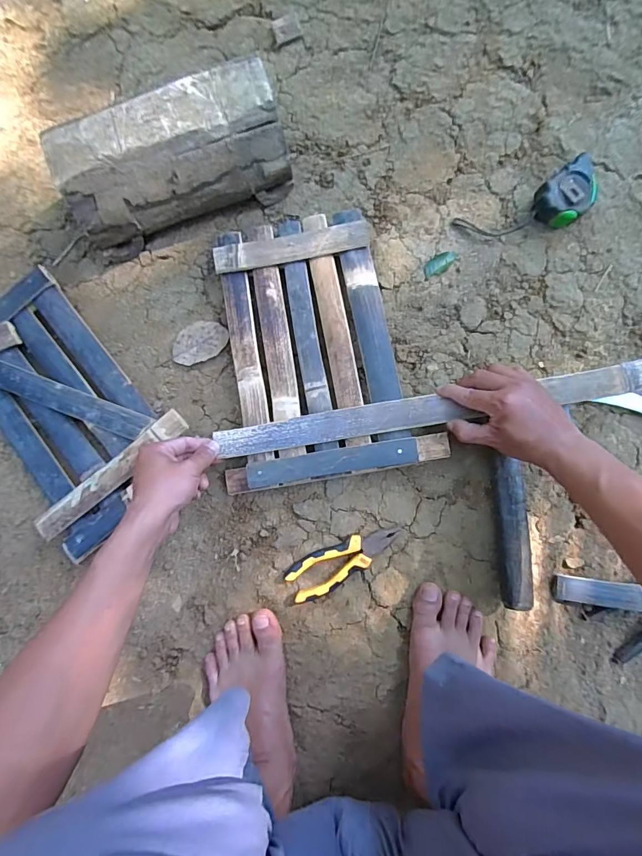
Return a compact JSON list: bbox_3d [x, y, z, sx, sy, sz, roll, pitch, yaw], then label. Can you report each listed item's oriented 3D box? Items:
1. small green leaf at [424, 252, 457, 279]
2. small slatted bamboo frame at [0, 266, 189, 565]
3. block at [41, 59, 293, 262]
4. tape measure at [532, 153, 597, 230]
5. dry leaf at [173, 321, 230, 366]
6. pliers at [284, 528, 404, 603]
[{"bbox_3d":[0.166,-0.229,0.562,0.050,0.004,0.024,-32,83,-2],"label":"small green leaf"},{"bbox_3d":[-0.350,-0.021,0.545,0.225,0.040,0.341,-44,84,-3],"label":"small slatted bamboo frame"},{"bbox_3d":[-0.188,-0.347,0.535,0.285,0.121,0.118,-21,83,0],"label":"block"},{"bbox_3d":[0.330,-0.311,0.545,0.084,0.043,0.061,-40,84,-2],"label":"tape measure"},{"bbox_3d":[-0.169,-0.121,0.565,0.081,0.007,0.053,-21,83,0],"label":"dry leaf"},{"bbox_3d":[0.029,0.163,0.504,0.148,0.020,0.049,-29,83,-1],"label":"pliers"}]

